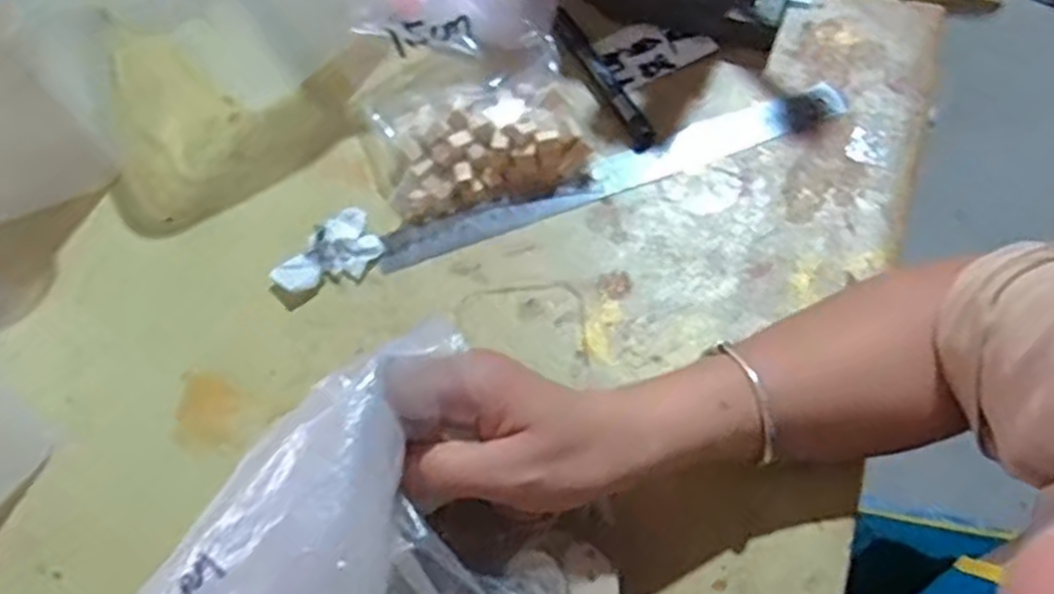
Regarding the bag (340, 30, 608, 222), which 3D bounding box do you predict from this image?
[{"bbox_3d":[-0.036,-0.130,0.535,0.161,0.039,0.135,-16,63,-2],"label":"bag"}]

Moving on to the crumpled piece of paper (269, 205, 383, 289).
[{"bbox_3d":[-0.128,-0.025,0.511,0.068,0.015,0.041,-40,66,-14],"label":"crumpled piece of paper"}]

